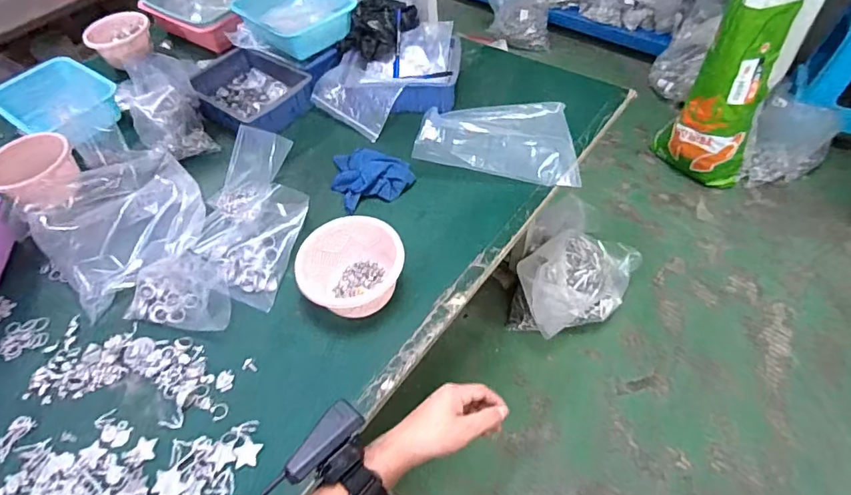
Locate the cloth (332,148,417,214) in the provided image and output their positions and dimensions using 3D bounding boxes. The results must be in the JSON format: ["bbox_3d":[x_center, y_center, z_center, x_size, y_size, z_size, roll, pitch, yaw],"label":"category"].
[{"bbox_3d":[-0.101,-0.140,0.868,0.146,0.043,0.150,-15,53,-5],"label":"cloth"}]

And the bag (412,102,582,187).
[{"bbox_3d":[0.133,-0.218,0.870,0.274,0.091,0.219,2,53,7],"label":"bag"}]

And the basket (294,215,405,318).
[{"bbox_3d":[-0.111,0.032,0.706,0.142,0.097,0.139,-3,53,4],"label":"basket"}]

